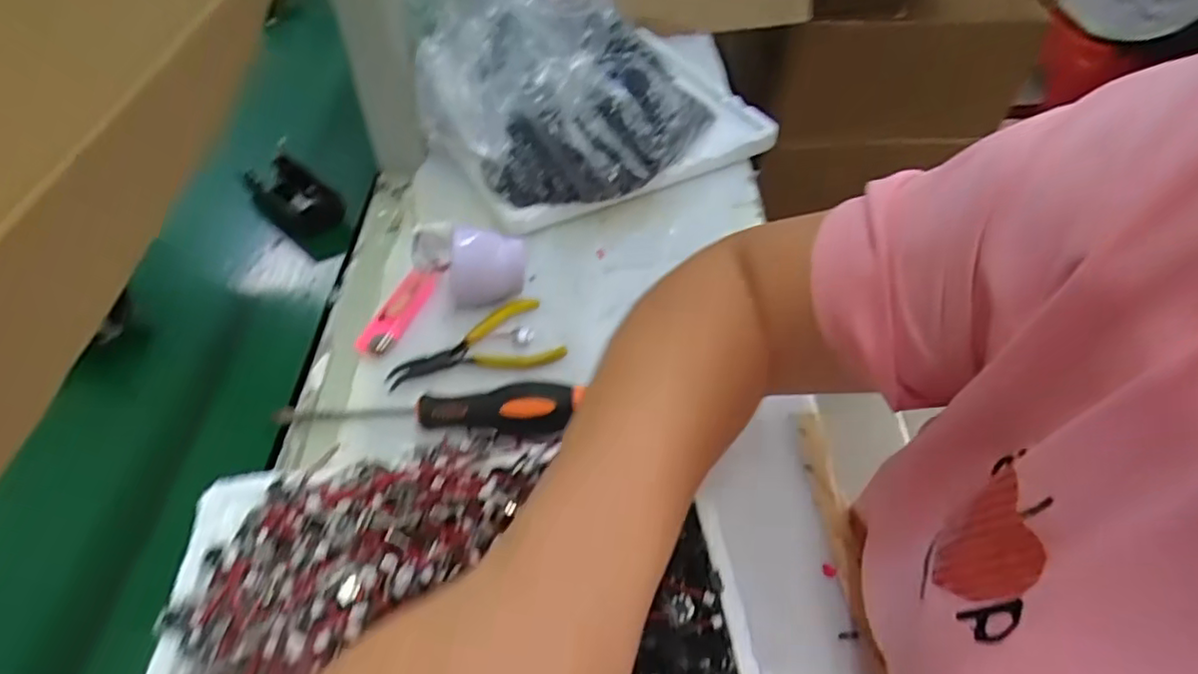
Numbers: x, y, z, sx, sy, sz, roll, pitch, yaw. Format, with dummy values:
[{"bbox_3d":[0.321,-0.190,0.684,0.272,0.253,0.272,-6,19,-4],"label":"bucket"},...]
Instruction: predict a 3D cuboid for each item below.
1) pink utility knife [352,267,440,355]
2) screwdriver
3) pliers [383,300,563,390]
[{"bbox_3d":[-0.140,-0.019,0.450,0.018,0.021,0.076,20,51,18],"label":"pink utility knife"},{"bbox_3d":[-0.106,0.042,0.389,0.188,0.025,0.028,1,48,1],"label":"screwdriver"},{"bbox_3d":[-0.086,0.005,0.443,0.114,0.010,0.061,-10,49,-9],"label":"pliers"}]

